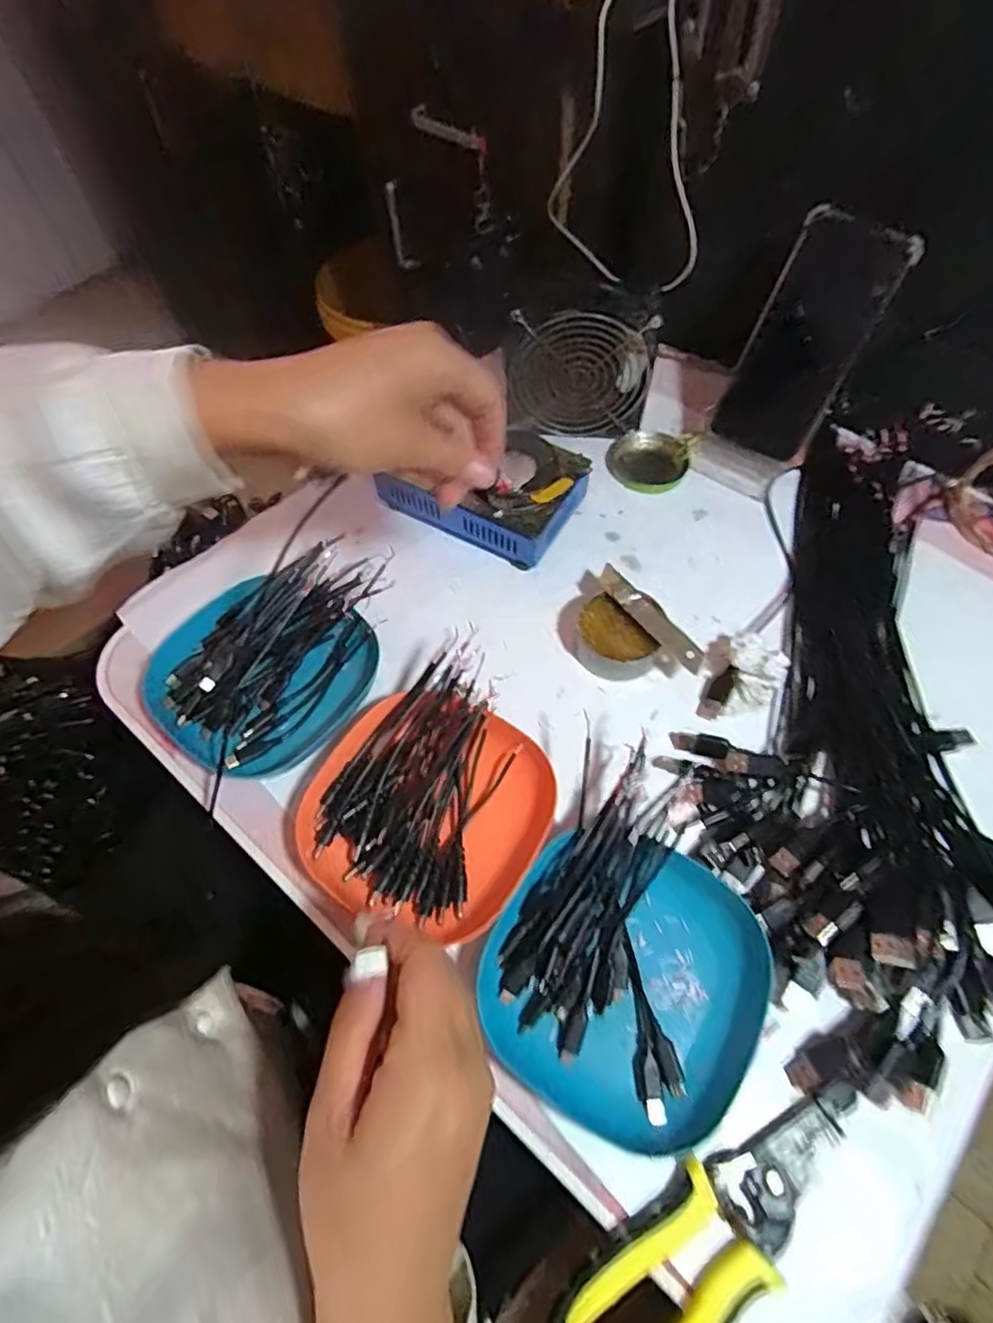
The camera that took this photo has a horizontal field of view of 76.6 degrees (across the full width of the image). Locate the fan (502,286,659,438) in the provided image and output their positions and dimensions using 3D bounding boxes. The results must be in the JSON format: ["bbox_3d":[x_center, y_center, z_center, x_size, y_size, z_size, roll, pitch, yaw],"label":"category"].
[{"bbox_3d":[0.070,-0.234,0.515,0.122,0.132,0.034,-7,62,-1],"label":"fan"}]

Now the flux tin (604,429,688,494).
[{"bbox_3d":[0.131,-0.175,0.545,0.062,0.017,0.064,-1,62,2],"label":"flux tin"}]

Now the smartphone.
[{"bbox_3d":[0.237,-0.243,0.485,0.079,0.163,0.006,25,37,7],"label":"smartphone"}]

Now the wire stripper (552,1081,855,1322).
[{"bbox_3d":[0.107,0.269,0.298,0.179,0.013,0.051,-33,65,-15],"label":"wire stripper"}]

